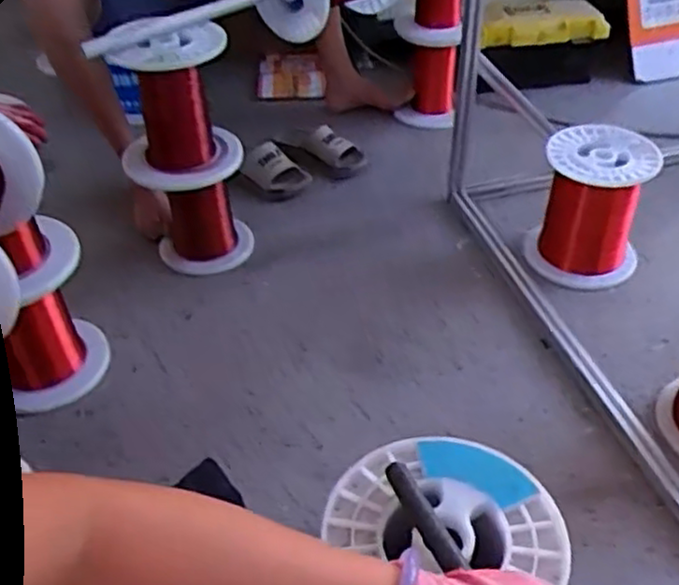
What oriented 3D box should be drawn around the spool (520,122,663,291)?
[{"bbox_3d":[0.477,-0.166,1.379,0.207,0.228,0.203,-1,43,1],"label":"spool"}]

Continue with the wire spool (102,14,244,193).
[{"bbox_3d":[-0.292,-0.339,1.307,0.201,0.254,0.232,-4,41,-2],"label":"wire spool"}]

